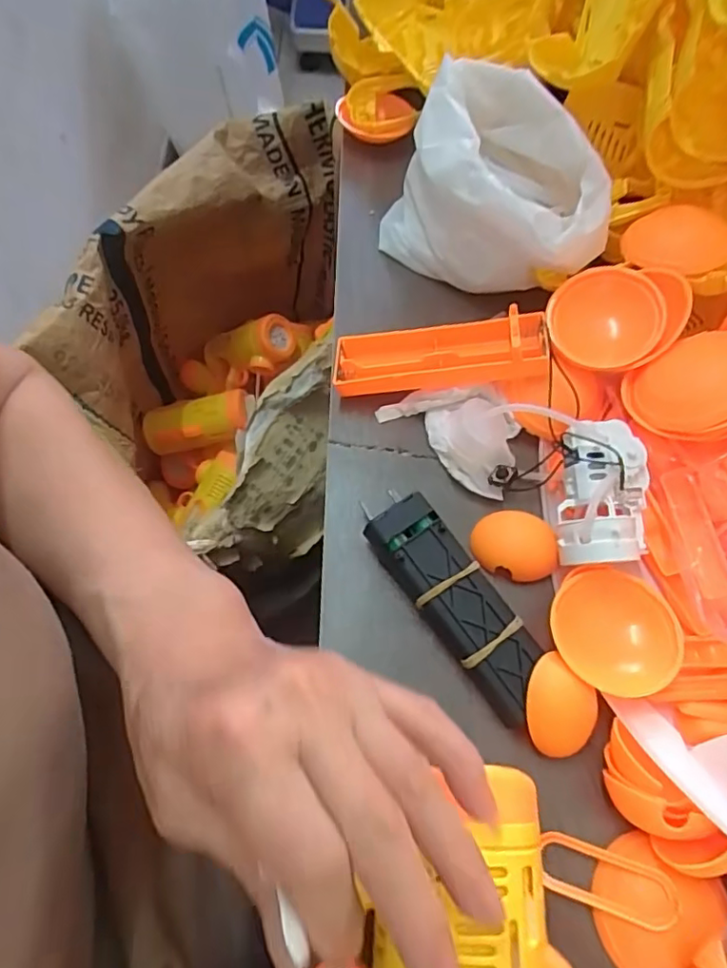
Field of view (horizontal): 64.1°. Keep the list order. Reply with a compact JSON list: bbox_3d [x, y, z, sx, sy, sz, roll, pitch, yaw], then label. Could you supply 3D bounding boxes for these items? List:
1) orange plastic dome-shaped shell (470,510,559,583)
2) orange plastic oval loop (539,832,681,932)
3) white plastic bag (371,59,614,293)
[{"bbox_3d":[0.074,0.030,0.287,0.039,0.012,0.032,9,65,3],"label":"orange plastic dome-shaped shell"},{"bbox_3d":[0.095,0.155,0.228,0.052,0.006,0.021,14,65,20],"label":"orange plastic oval loop"},{"bbox_3d":[0.079,-0.168,0.338,0.134,0.074,0.090,41,71,16],"label":"white plastic bag"}]

